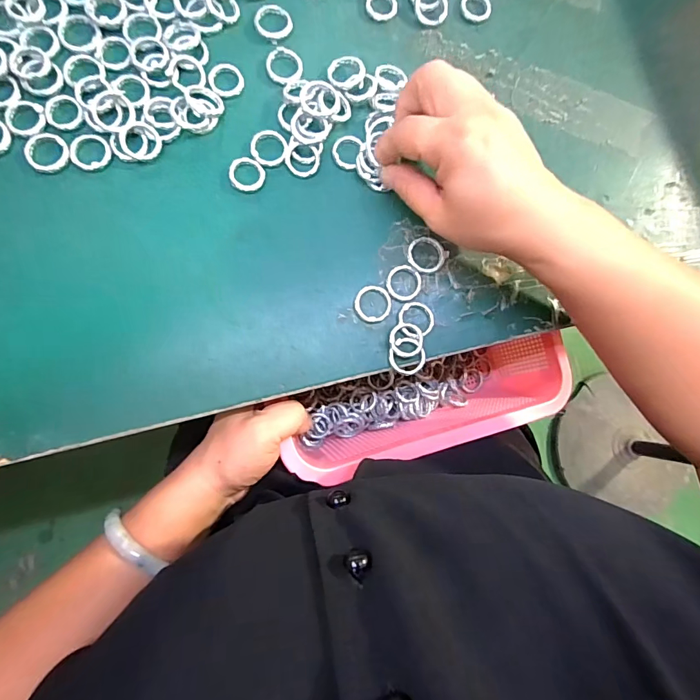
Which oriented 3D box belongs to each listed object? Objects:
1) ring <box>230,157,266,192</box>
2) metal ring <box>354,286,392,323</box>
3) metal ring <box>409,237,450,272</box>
[{"bbox_3d":[-0.068,-0.116,0.270,0.023,0.004,0.023,1,84,-8],"label":"ring"},{"bbox_3d":[0.015,-0.031,0.273,0.025,0.005,0.024,1,84,-8],"label":"metal ring"},{"bbox_3d":[0.052,-0.065,0.281,0.026,0.006,0.025,1,84,-8],"label":"metal ring"}]

